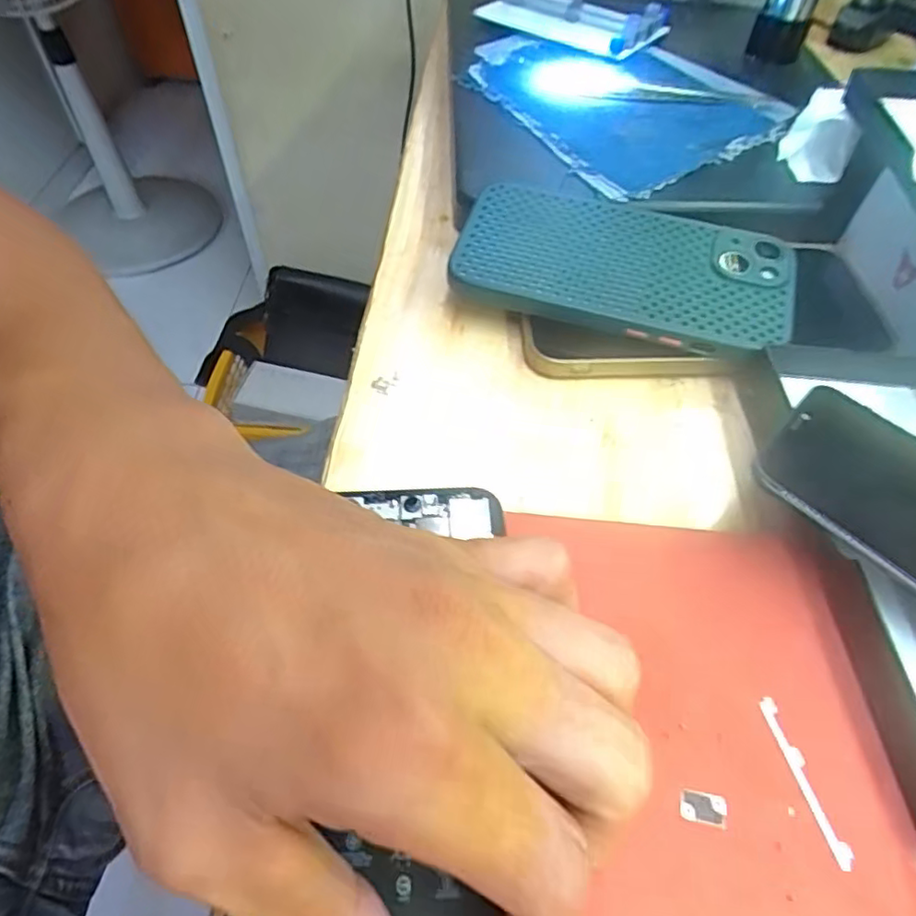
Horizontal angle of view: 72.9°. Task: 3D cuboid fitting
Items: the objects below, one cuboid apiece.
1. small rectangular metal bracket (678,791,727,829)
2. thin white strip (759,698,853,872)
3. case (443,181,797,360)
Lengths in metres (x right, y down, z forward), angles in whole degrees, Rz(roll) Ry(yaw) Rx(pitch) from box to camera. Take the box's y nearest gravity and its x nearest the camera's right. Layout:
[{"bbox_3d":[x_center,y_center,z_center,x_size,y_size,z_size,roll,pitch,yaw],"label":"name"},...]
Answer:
[{"bbox_3d":[0.066,0.094,0.167,0.012,0.004,0.008,11,54,6],"label":"small rectangular metal bracket"},{"bbox_3d":[0.096,0.088,0.171,0.005,0.004,0.043,-12,54,-8],"label":"thin white strip"},{"bbox_3d":[0.072,-0.084,0.276,0.143,0.008,0.071,15,65,8],"label":"case"}]

